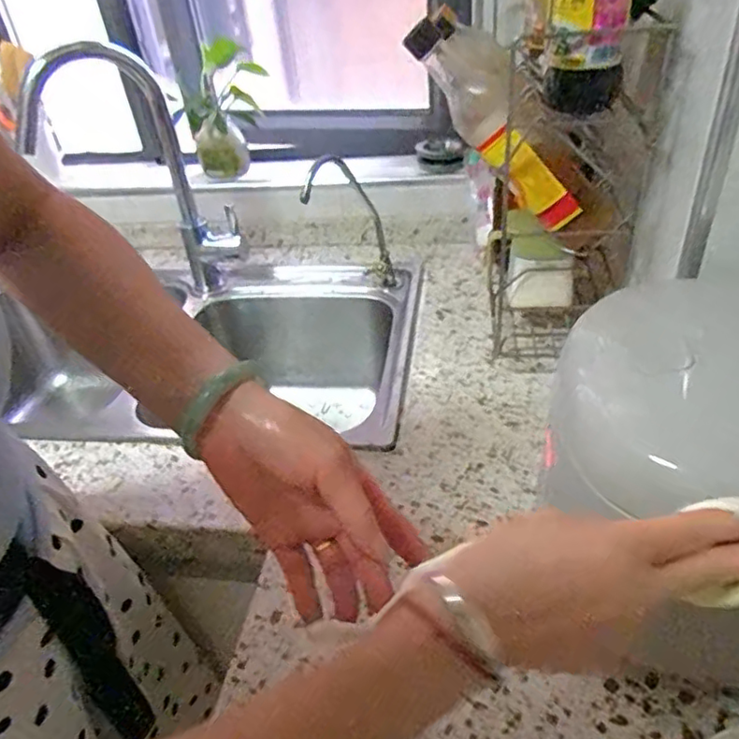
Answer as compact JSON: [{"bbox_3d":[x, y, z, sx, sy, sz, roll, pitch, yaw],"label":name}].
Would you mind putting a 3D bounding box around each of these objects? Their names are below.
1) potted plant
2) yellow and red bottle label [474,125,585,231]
[{"bbox_3d":[-0.229,-0.408,0.991,0.103,0.202,0.099,17,43,30],"label":"potted plant"},{"bbox_3d":[0.156,-0.183,0.599,0.040,0.115,0.017,-36,22,35],"label":"yellow and red bottle label"}]

